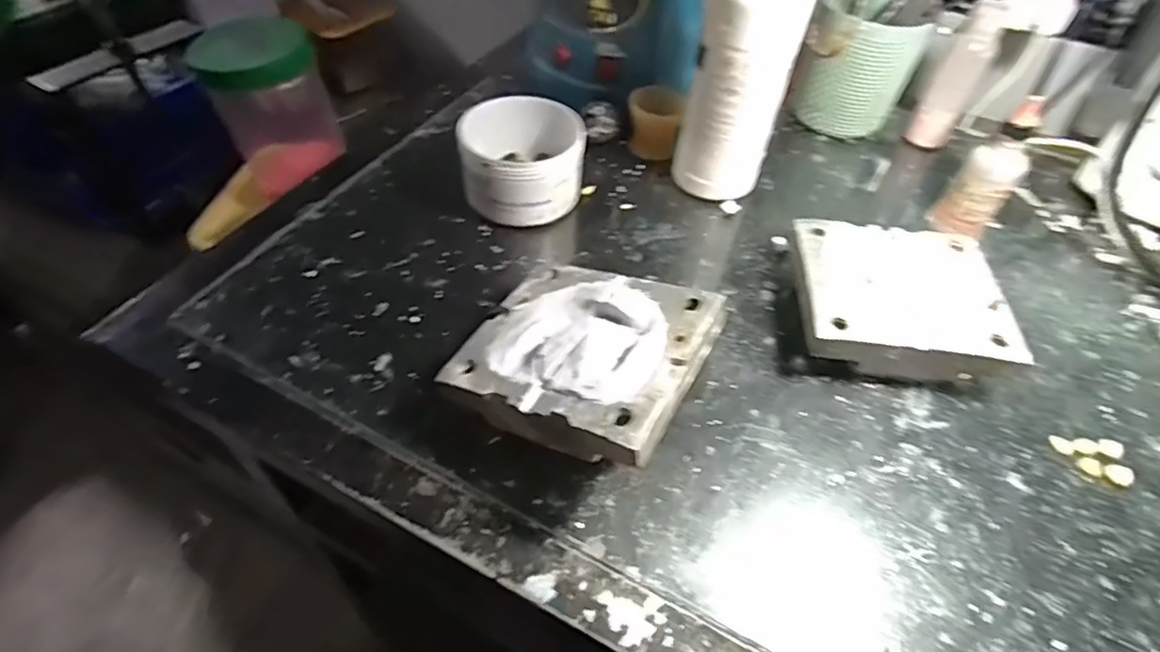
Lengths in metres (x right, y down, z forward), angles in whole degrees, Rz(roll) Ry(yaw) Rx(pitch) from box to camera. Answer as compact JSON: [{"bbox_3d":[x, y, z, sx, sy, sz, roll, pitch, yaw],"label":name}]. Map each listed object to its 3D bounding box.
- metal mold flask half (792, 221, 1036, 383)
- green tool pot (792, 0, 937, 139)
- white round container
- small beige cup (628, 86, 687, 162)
[{"bbox_3d":[0.211,-0.013,0.417,0.132,0.043,0.116,6,50,2],"label":"metal mold flask half"},{"bbox_3d":[0.257,-0.246,0.566,0.094,0.123,0.088,20,52,13],"label":"green tool pot"},{"bbox_3d":[-0.045,-0.127,0.483,0.092,0.068,0.092,2,50,-2],"label":"white round container"},{"bbox_3d":[0.066,-0.184,0.549,0.044,0.048,0.039,12,51,7],"label":"small beige cup"}]

